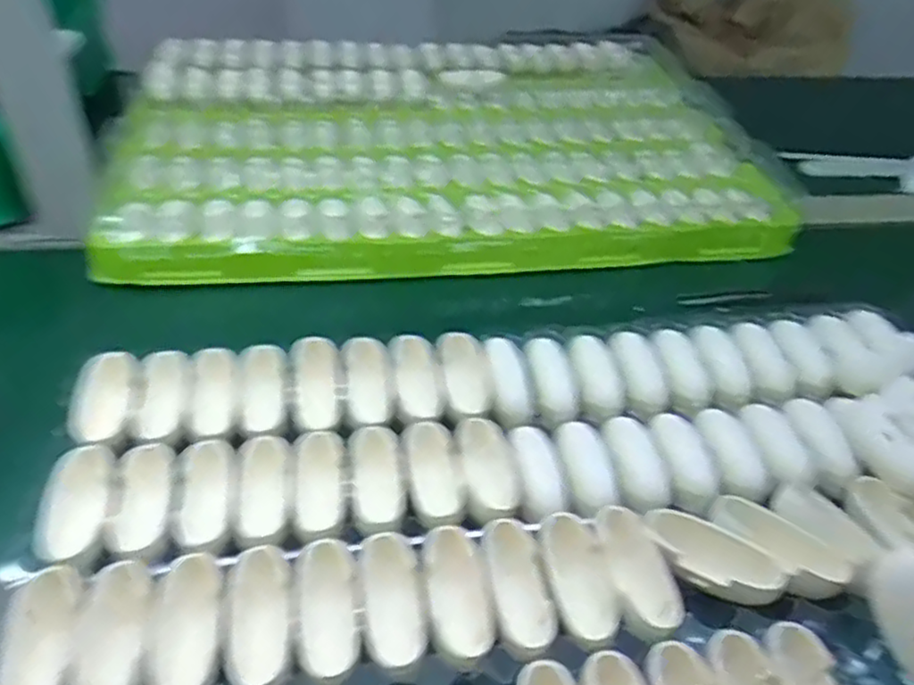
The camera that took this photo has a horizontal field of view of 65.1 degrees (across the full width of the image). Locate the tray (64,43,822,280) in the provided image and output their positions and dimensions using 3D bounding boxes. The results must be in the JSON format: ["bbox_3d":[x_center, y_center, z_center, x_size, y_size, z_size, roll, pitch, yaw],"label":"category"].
[{"bbox_3d":[-0.012,-0.204,0.708,0.590,0.052,0.396,-4,43,-10],"label":"tray"}]

